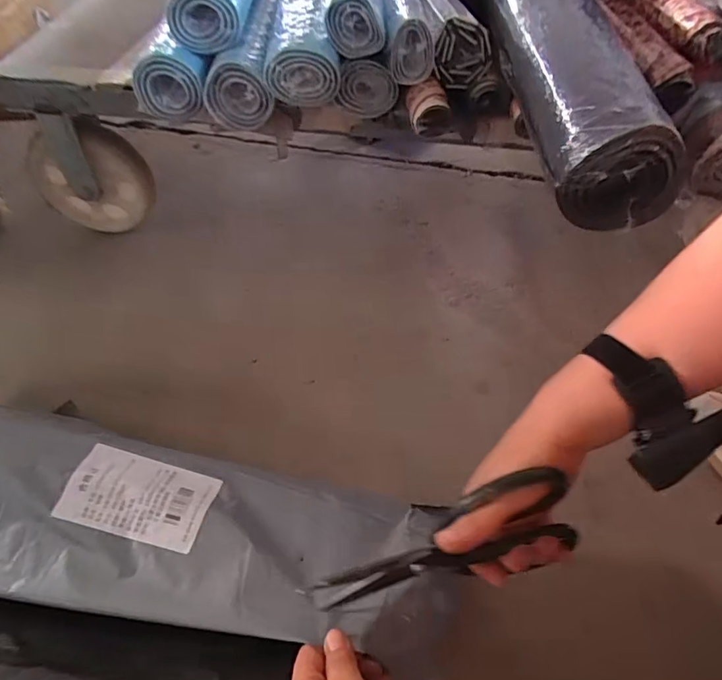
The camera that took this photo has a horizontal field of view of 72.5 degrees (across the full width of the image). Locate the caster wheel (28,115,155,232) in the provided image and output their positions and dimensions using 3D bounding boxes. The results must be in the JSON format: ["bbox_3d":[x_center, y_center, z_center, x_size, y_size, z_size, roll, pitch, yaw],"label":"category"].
[{"bbox_3d":[-0.453,-0.269,0.832,0.196,0.190,0.047,-3,50,-7],"label":"caster wheel"}]

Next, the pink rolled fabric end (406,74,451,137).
[{"bbox_3d":[0.084,-0.290,0.612,0.053,0.045,0.072,-2,50,-6],"label":"pink rolled fabric end"}]

